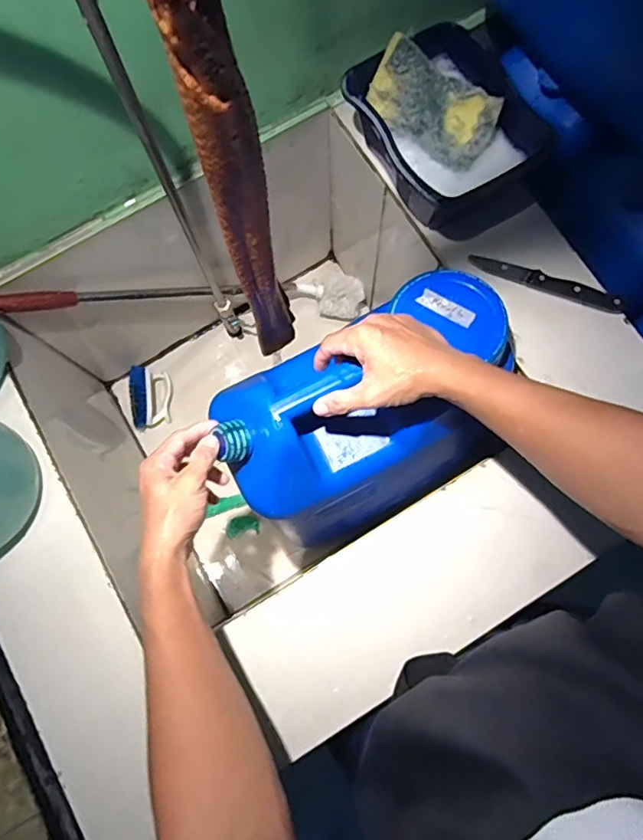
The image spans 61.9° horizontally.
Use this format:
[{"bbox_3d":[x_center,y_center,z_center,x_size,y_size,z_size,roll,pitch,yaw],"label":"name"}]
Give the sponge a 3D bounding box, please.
[{"bbox_3d":[0.123,-0.345,0.592,0.142,0.017,0.078,30,113,-4],"label":"sponge"}]

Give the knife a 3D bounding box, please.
[{"bbox_3d":[0.251,-0.153,0.600,0.171,0.013,0.021,21,79,6],"label":"knife"}]

